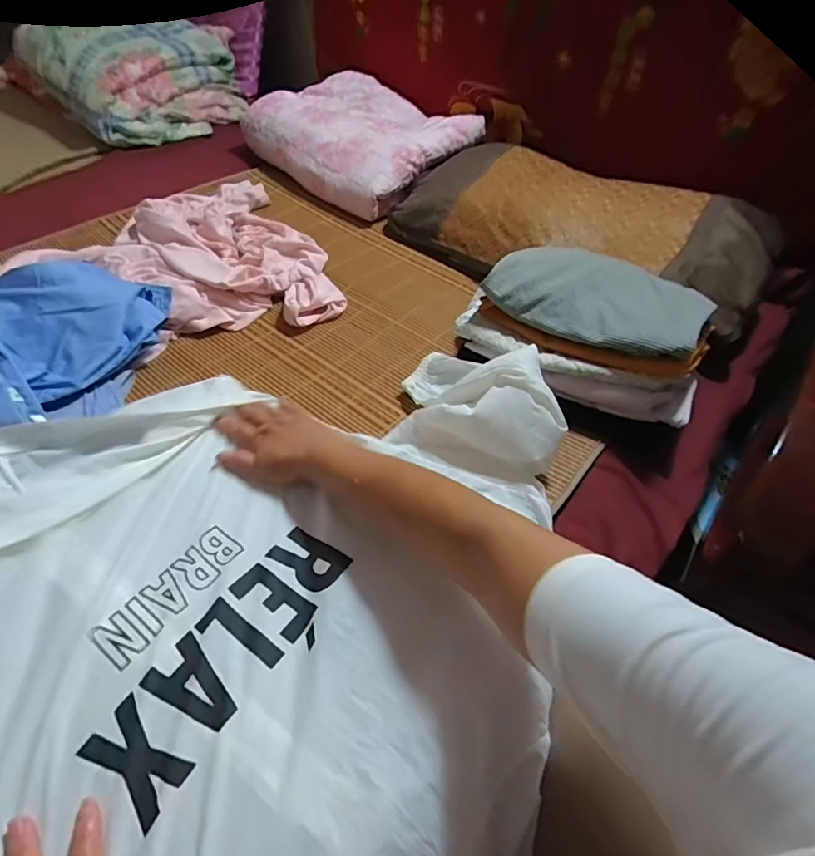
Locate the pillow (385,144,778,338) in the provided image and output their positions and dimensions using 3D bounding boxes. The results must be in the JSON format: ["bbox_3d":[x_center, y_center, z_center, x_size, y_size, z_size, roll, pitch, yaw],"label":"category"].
[{"bbox_3d":[0.308,-0.376,0.879,0.655,0.113,0.349,35,55,24],"label":"pillow"}]

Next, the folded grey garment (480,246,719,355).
[{"bbox_3d":[0.237,-0.161,0.598,0.267,0.042,0.152,24,51,17],"label":"folded grey garment"}]

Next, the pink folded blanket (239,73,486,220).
[{"bbox_3d":[-0.115,-0.676,1.105,0.439,0.120,0.357,37,56,26],"label":"pink folded blanket"}]

